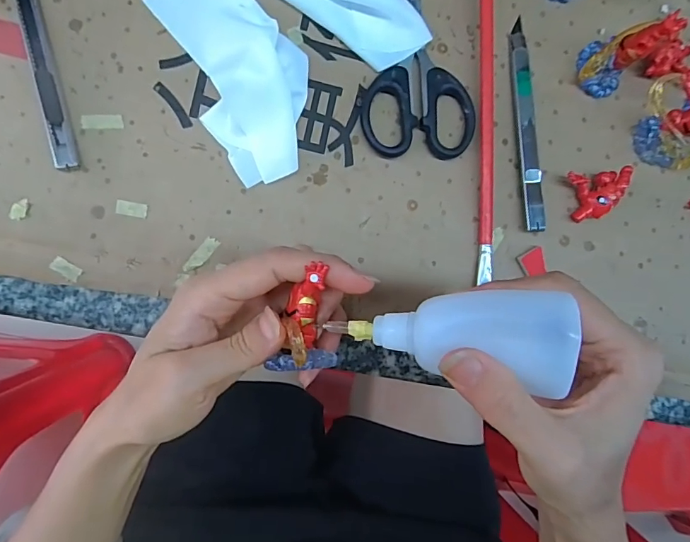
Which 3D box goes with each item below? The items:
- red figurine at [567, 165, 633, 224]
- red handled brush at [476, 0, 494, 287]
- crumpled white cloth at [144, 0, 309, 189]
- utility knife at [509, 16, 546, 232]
[{"bbox_3d":[0.157,-0.047,0.283,0.035,0.016,0.029,-6,90,-8],"label":"red figurine"},{"bbox_3d":[0.084,-0.112,0.275,0.008,0.014,0.234,0,89,-8],"label":"red handled brush"},{"bbox_3d":[-0.055,-0.113,0.248,0.062,0.026,0.121,-24,92,-8],"label":"crumpled white cloth"},{"bbox_3d":[0.113,-0.090,0.280,0.014,0.013,0.132,-2,89,-8],"label":"utility knife"}]

